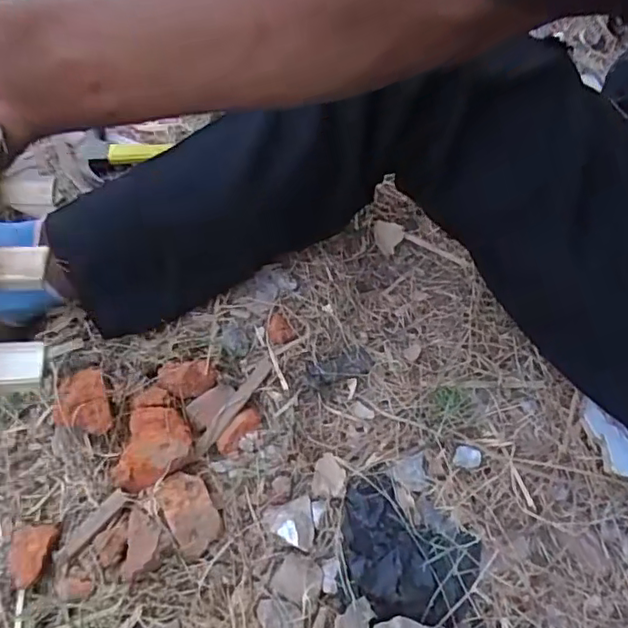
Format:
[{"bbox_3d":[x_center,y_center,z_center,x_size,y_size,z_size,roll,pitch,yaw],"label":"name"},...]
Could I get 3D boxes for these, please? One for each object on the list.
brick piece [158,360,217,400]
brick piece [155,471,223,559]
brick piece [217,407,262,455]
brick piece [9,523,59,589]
[{"bbox_3d":[-0.106,0.054,0.481,0.046,0.018,0.028,-6,57,-6],"label":"brick piece"},{"bbox_3d":[-0.093,0.149,0.430,0.035,0.025,0.061,-24,61,-17],"label":"brick piece"},{"bbox_3d":[-0.063,0.096,0.472,0.042,0.010,0.019,-39,66,-24],"label":"brick piece"},{"bbox_3d":[-0.209,0.176,0.418,0.032,0.018,0.044,1,57,-2],"label":"brick piece"}]

